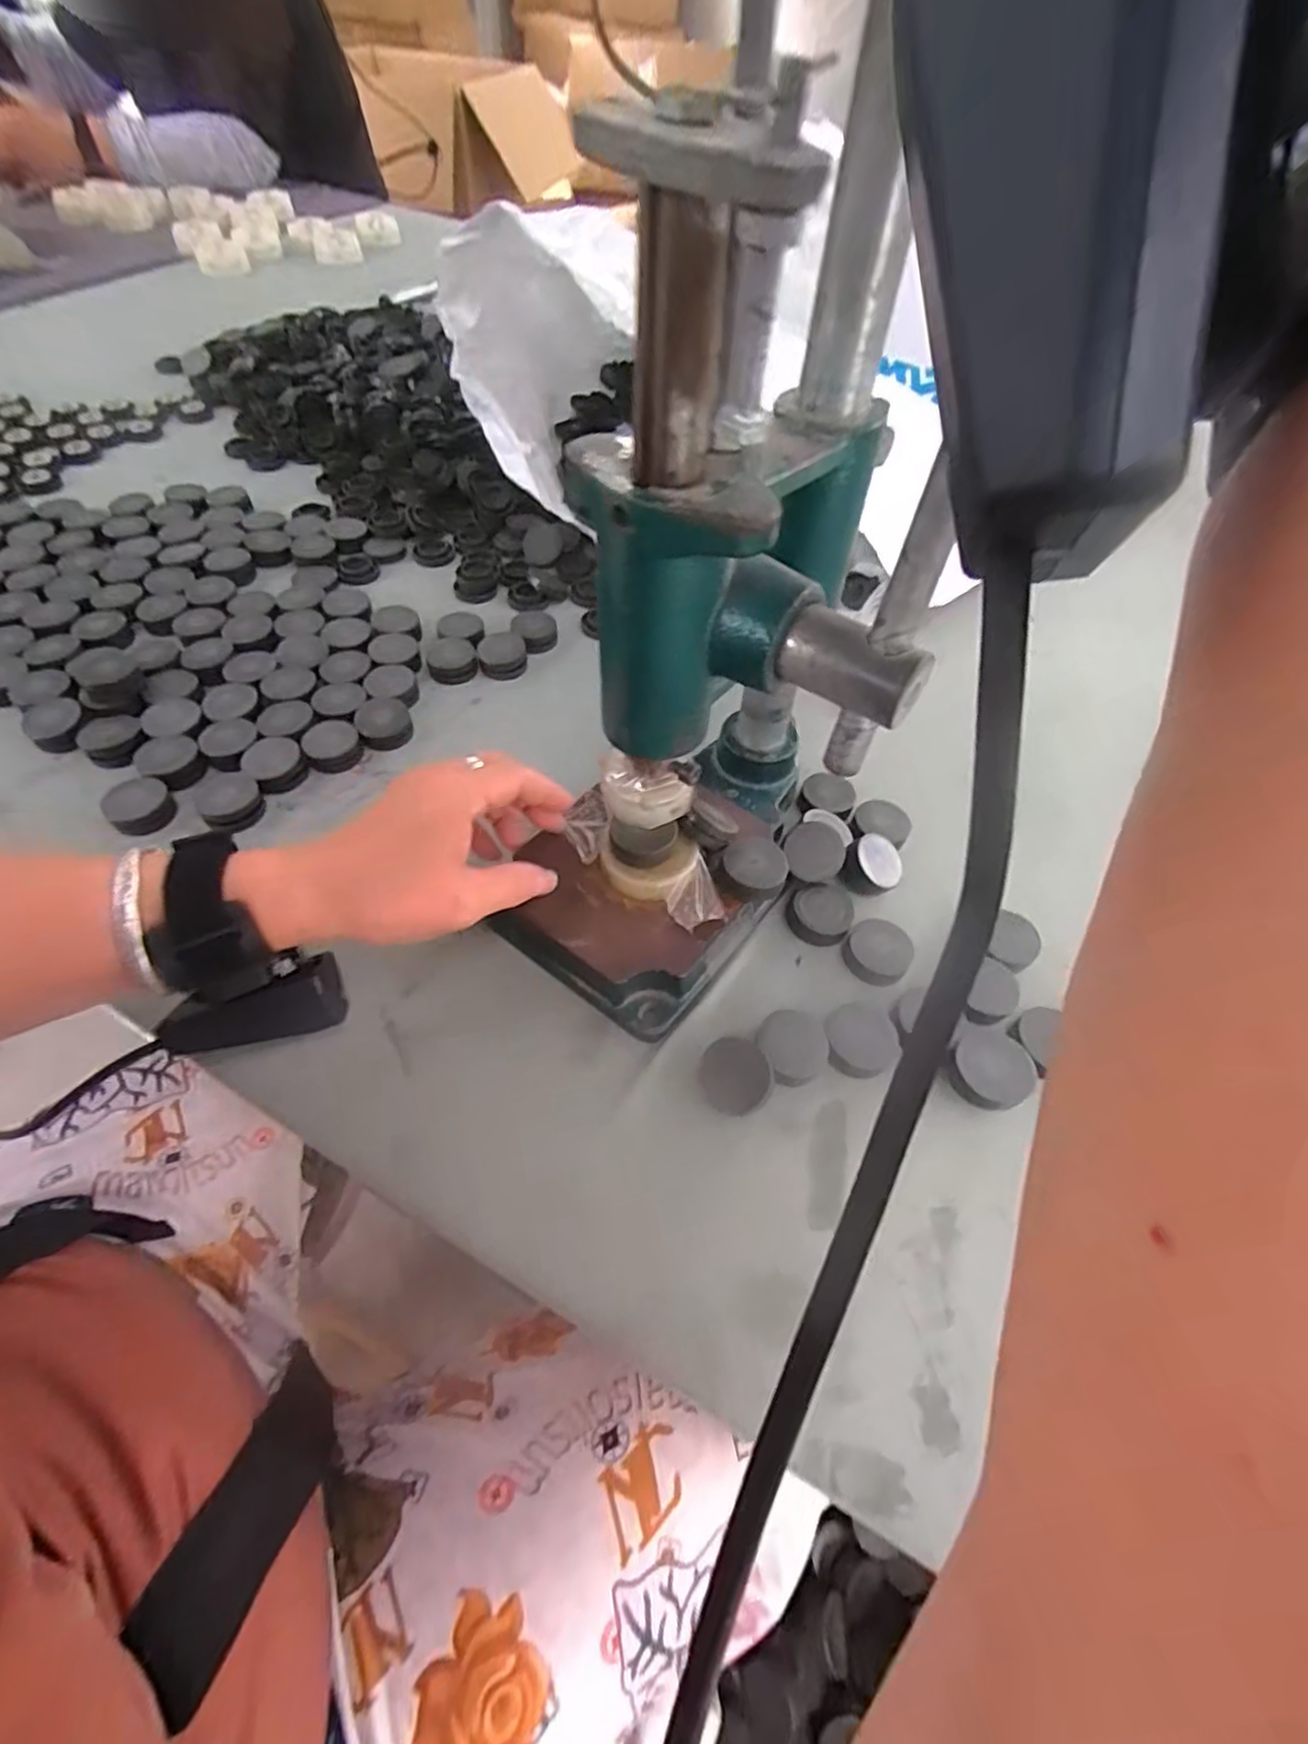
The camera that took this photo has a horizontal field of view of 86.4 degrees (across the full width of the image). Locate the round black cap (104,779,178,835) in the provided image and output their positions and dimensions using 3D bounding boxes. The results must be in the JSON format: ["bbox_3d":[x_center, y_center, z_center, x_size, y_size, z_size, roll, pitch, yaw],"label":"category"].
[{"bbox_3d":[-0.291,-0.038,0.393,0.032,0.012,0.032,-35,63,-26],"label":"round black cap"}]

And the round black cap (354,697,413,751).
[{"bbox_3d":[-0.171,-0.093,0.441,0.032,0.010,0.038,-16,56,-15],"label":"round black cap"}]

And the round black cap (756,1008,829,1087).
[{"bbox_3d":[0.066,0.081,0.326,0.033,0.013,0.034,2,54,-3],"label":"round black cap"}]

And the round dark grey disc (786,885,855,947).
[{"bbox_3d":[0.090,0.023,0.375,0.033,0.012,0.032,2,54,-3],"label":"round dark grey disc"}]

